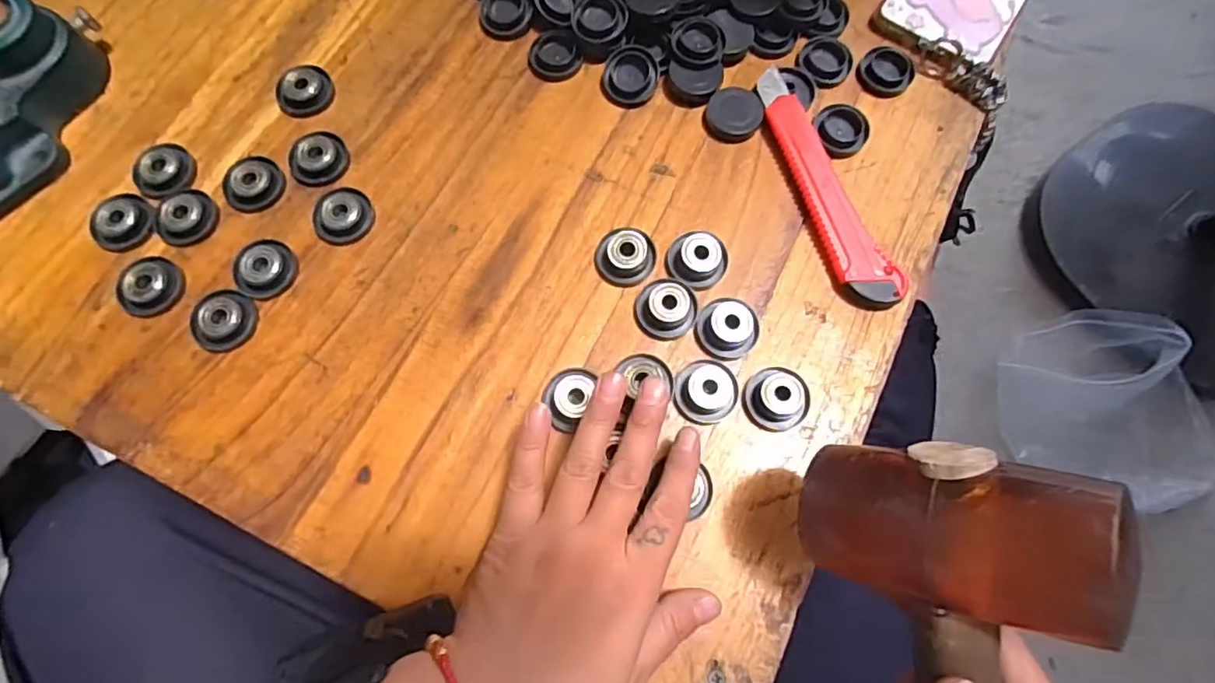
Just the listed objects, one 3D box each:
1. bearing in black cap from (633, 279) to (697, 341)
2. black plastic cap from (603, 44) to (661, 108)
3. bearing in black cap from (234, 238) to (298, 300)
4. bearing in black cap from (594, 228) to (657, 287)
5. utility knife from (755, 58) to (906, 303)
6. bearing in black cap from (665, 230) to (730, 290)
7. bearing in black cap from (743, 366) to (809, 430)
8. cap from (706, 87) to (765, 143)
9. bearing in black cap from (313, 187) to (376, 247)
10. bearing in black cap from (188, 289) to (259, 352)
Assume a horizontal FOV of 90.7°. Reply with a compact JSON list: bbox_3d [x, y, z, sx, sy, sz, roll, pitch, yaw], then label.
[{"bbox_3d":[0.032,-0.019,0.320,0.033,0.014,0.033,0,75,-1],"label":"bearing in black cap"},{"bbox_3d":[0.014,-0.160,0.362,0.033,0.008,0.033,-2,103,-1],"label":"black plastic cap"},{"bbox_3d":[-0.184,-0.039,0.323,0.026,0.012,0.032,19,75,4],"label":"bearing in black cap"},{"bbox_3d":[0.010,-0.046,0.329,0.032,0.014,0.028,10,75,1],"label":"bearing in black cap"},{"bbox_3d":[0.122,-0.090,0.347,0.032,0.012,0.156,-22,76,-7],"label":"utility knife"},{"bbox_3d":[0.050,-0.046,0.330,0.032,0.014,0.030,34,77,8],"label":"bearing in black cap"},{"bbox_3d":[0.089,0.029,0.310,0.033,0.012,0.033,0,75,-1],"label":"bearing in black cap"},{"bbox_3d":[0.076,-0.137,0.361,0.032,0.009,0.032,0,75,-1],"label":"cap"},{"bbox_3d":[-0.147,-0.070,0.334,0.029,0.010,0.032,26,76,6],"label":"bearing in black cap"},{"bbox_3d":[-0.201,-0.011,0.315,0.030,0.008,0.032,0,75,-1],"label":"bearing in black cap"}]

